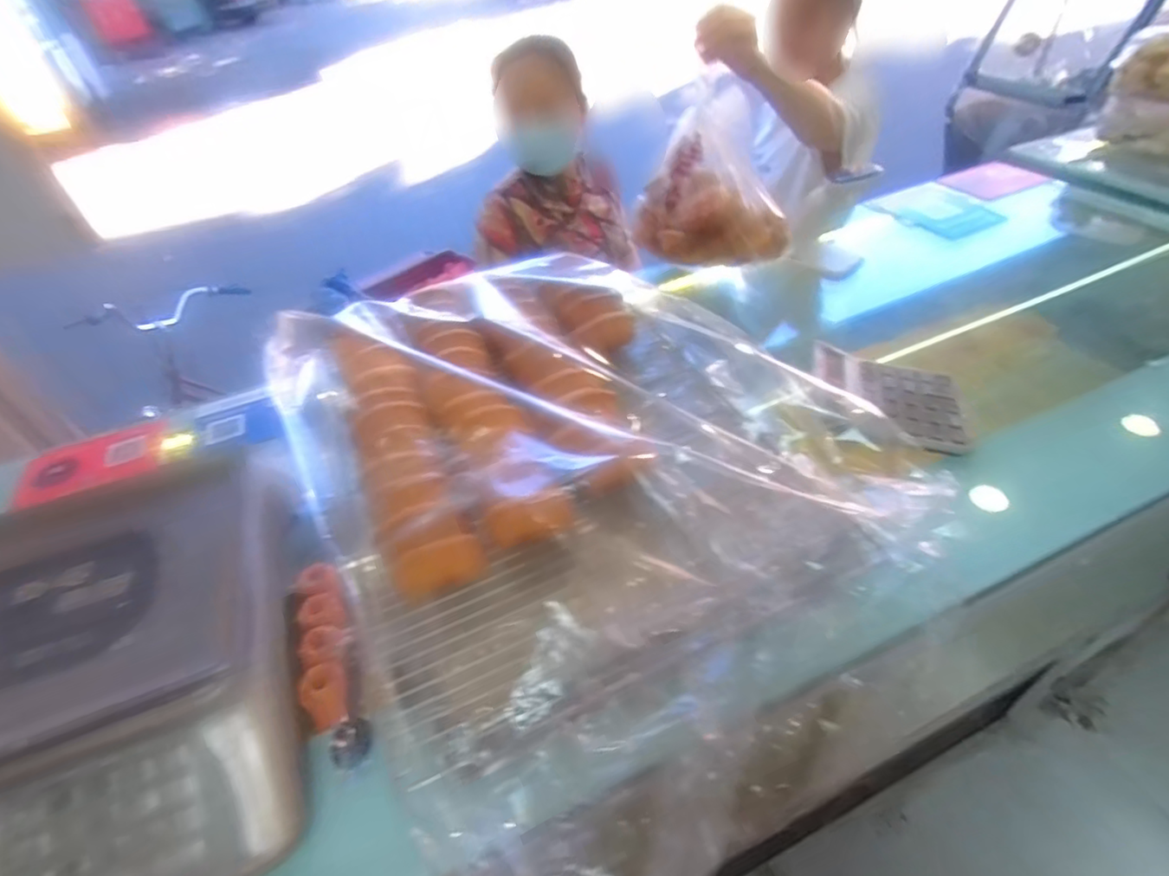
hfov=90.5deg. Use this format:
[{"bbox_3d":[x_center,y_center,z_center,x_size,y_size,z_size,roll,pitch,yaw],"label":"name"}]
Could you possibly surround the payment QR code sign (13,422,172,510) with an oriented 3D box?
[{"bbox_3d":[-0.586,0.026,0.697,0.143,0.008,0.138,-24,38,-27],"label":"payment QR code sign"}]

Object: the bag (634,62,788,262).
[{"bbox_3d":[0.168,-0.343,0.765,0.187,0.195,0.132,-9,43,-3],"label":"bag"}]

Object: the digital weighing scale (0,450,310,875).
[{"bbox_3d":[-0.389,0.180,0.421,0.316,0.090,0.339,-18,45,-11],"label":"digital weighing scale"}]

